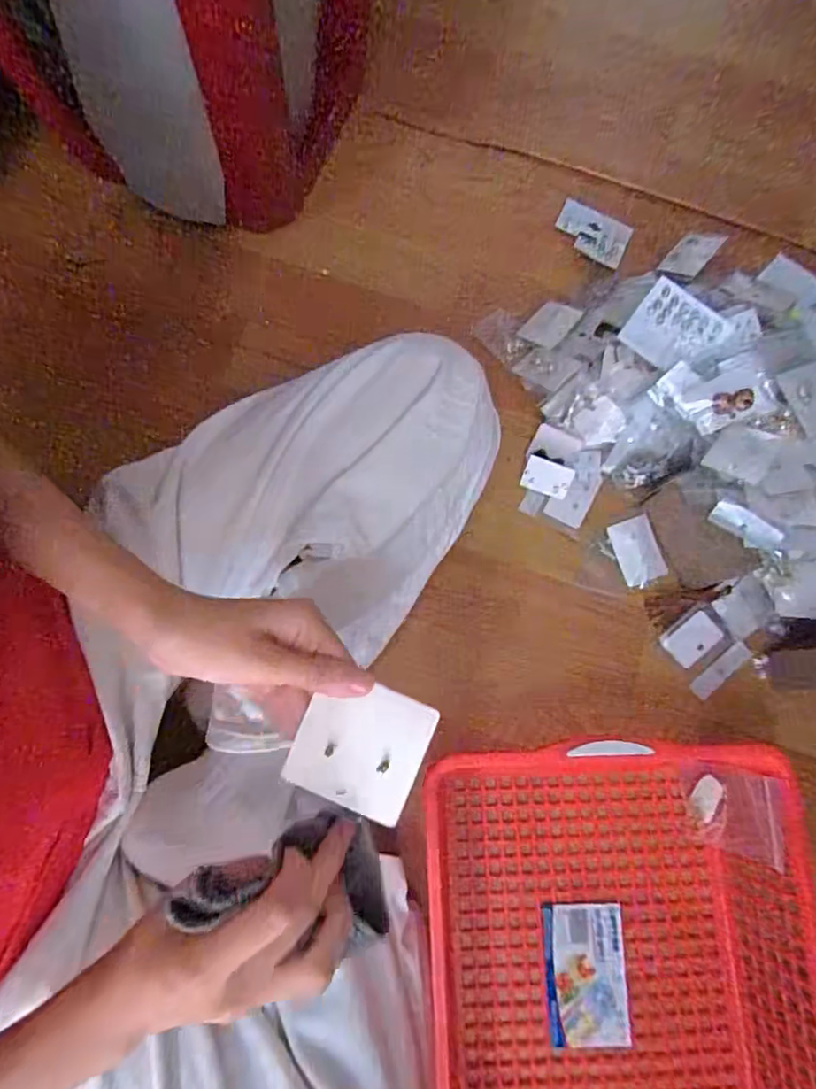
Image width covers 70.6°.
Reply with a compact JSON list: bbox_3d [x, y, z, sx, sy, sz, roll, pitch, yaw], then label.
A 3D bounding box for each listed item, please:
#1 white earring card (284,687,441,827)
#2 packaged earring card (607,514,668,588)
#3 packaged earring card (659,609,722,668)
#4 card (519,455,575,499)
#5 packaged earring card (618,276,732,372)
[{"bbox_3d":[-0.027,0.112,0.318,0.068,0.004,0.069,22,90,4],"label":"white earring card"},{"bbox_3d":[0.237,0.006,0.592,0.047,0.012,0.065,-19,85,-12],"label":"packaged earring card"},{"bbox_3d":[0.278,0.093,0.565,0.051,0.004,0.040,-44,90,2],"label":"packaged earring card"},{"bbox_3d":[0.144,-0.069,0.596,0.048,0.004,0.034,22,105,13],"label":"card"},{"bbox_3d":[0.256,-0.206,0.557,0.080,0.008,0.065,37,119,3],"label":"packaged earring card"}]

